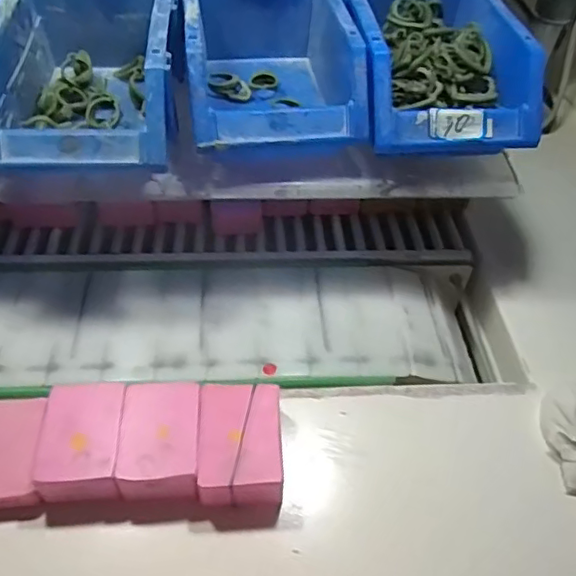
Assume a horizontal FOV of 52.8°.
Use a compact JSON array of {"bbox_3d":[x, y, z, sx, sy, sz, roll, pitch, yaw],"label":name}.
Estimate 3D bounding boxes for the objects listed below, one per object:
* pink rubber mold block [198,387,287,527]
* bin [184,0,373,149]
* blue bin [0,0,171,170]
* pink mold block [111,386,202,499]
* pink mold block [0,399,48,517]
[{"bbox_3d":[-0.031,0.106,0.379,0.052,0.033,0.079,1,50,-4],"label":"pink rubber mold block"},{"bbox_3d":[-0.015,-0.174,0.450,0.120,0.078,0.175,-6,49,-8],"label":"bin"},{"bbox_3d":[-0.145,-0.154,0.420,0.127,0.070,0.177,-3,49,-6],"label":"blue bin"},{"bbox_3d":[-0.082,0.101,0.377,0.048,0.030,0.072,0,50,-5],"label":"pink mold block"},{"bbox_3d":[-0.184,0.108,0.376,0.050,0.022,0.070,-4,51,-8],"label":"pink mold block"}]

